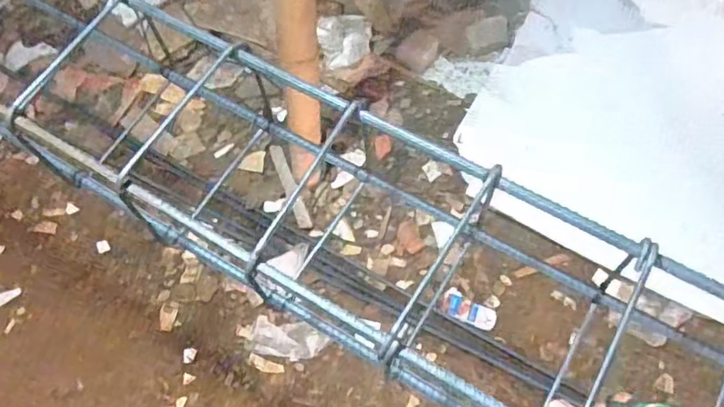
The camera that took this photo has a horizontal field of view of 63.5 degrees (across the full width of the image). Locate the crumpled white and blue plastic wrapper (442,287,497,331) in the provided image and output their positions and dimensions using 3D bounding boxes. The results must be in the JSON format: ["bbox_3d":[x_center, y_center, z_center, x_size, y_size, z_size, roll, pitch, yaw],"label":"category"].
[{"bbox_3d":[0.265,0.267,1.455,0.136,0.031,0.060,31,70,11],"label":"crumpled white and blue plastic wrapper"}]

